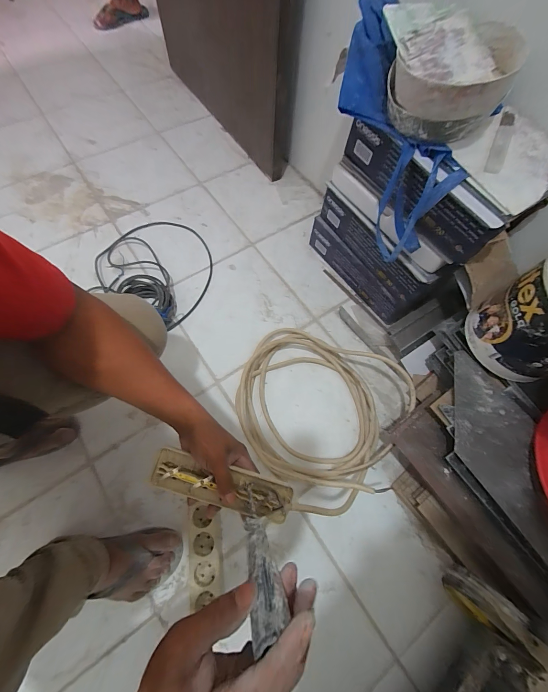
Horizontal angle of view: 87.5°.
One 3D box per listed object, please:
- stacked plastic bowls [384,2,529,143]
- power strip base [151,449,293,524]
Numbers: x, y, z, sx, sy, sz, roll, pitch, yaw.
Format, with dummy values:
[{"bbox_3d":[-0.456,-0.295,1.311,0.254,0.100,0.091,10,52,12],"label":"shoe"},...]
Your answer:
[{"bbox_3d":[0.245,-0.411,0.441,0.187,0.098,0.187,23,68,7],"label":"stacked plastic bowls"},{"bbox_3d":[-0.072,0.199,0.406,0.194,0.023,0.052,15,65,-2],"label":"power strip base"}]

